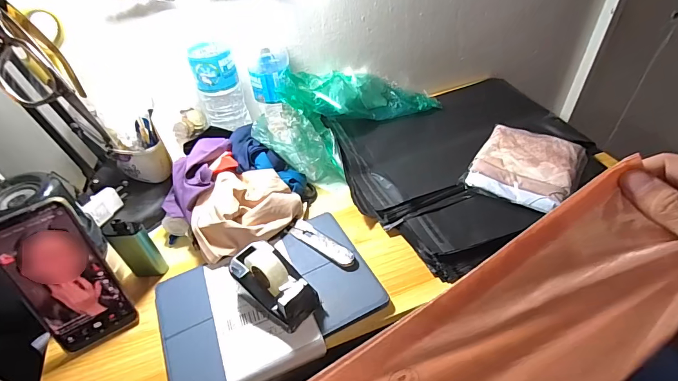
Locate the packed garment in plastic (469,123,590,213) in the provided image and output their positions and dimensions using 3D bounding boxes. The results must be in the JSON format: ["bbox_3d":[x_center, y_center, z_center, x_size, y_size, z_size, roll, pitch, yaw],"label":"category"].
[{"bbox_3d":[0.267,-0.033,0.535,0.129,0.030,0.144,24,51,27],"label":"packed garment in plastic"}]

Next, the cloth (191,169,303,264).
[{"bbox_3d":[-0.126,0.027,0.490,0.093,0.062,0.133,31,54,32],"label":"cloth"}]

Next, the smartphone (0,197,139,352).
[{"bbox_3d":[-0.282,0.094,0.389,0.074,0.165,0.014,-25,24,-20],"label":"smartphone"}]

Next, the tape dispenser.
[{"bbox_3d":[-0.074,0.103,0.413,0.102,0.055,0.052,30,54,31],"label":"tape dispenser"}]

